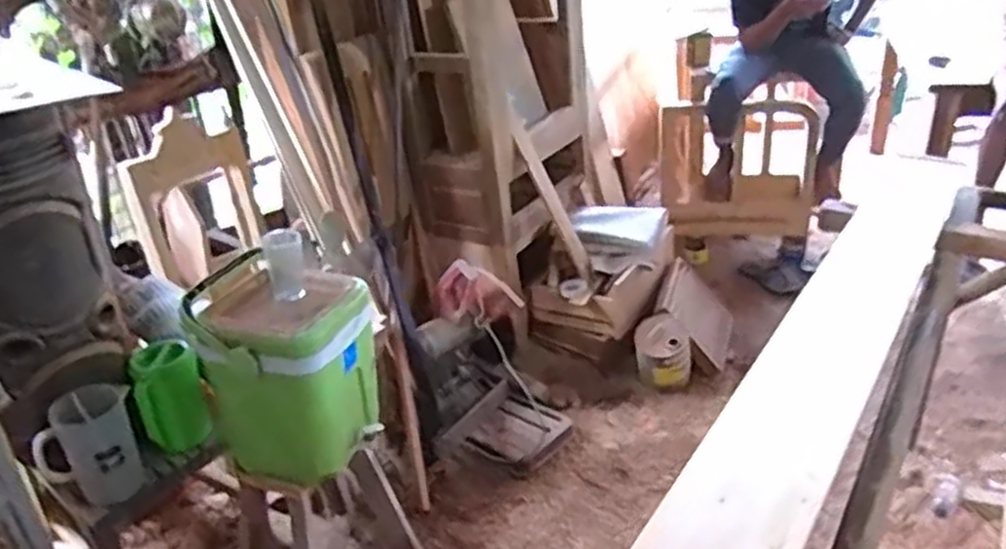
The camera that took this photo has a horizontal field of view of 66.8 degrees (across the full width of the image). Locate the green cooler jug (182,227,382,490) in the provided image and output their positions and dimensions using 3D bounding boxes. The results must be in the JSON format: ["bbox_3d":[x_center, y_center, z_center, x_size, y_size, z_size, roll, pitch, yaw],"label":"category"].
[{"bbox_3d":[-0.429,0.152,1.545,0.332,0.440,0.319,-11,29,-14],"label":"green cooler jug"}]

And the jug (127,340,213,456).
[{"bbox_3d":[-0.723,0.266,1.661,0.134,0.204,0.127,-19,32,-27],"label":"jug"}]

